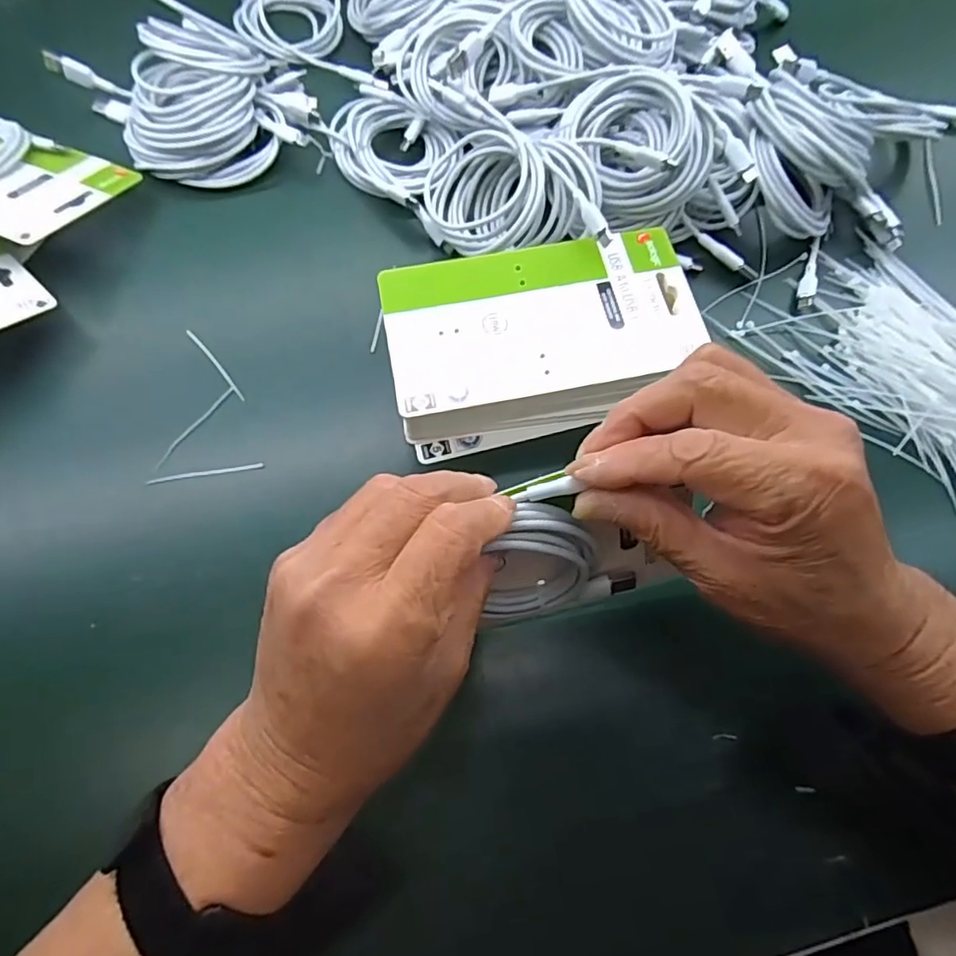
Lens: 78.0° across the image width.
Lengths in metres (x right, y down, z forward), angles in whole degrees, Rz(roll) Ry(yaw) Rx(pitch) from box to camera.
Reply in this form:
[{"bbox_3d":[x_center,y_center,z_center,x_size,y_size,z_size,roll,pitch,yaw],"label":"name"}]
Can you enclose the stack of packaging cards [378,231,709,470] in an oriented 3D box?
[{"bbox_3d":[0.037,-0.081,0.353,0.176,0.041,0.115,-15,70,-6],"label":"stack of packaging cards"}]

